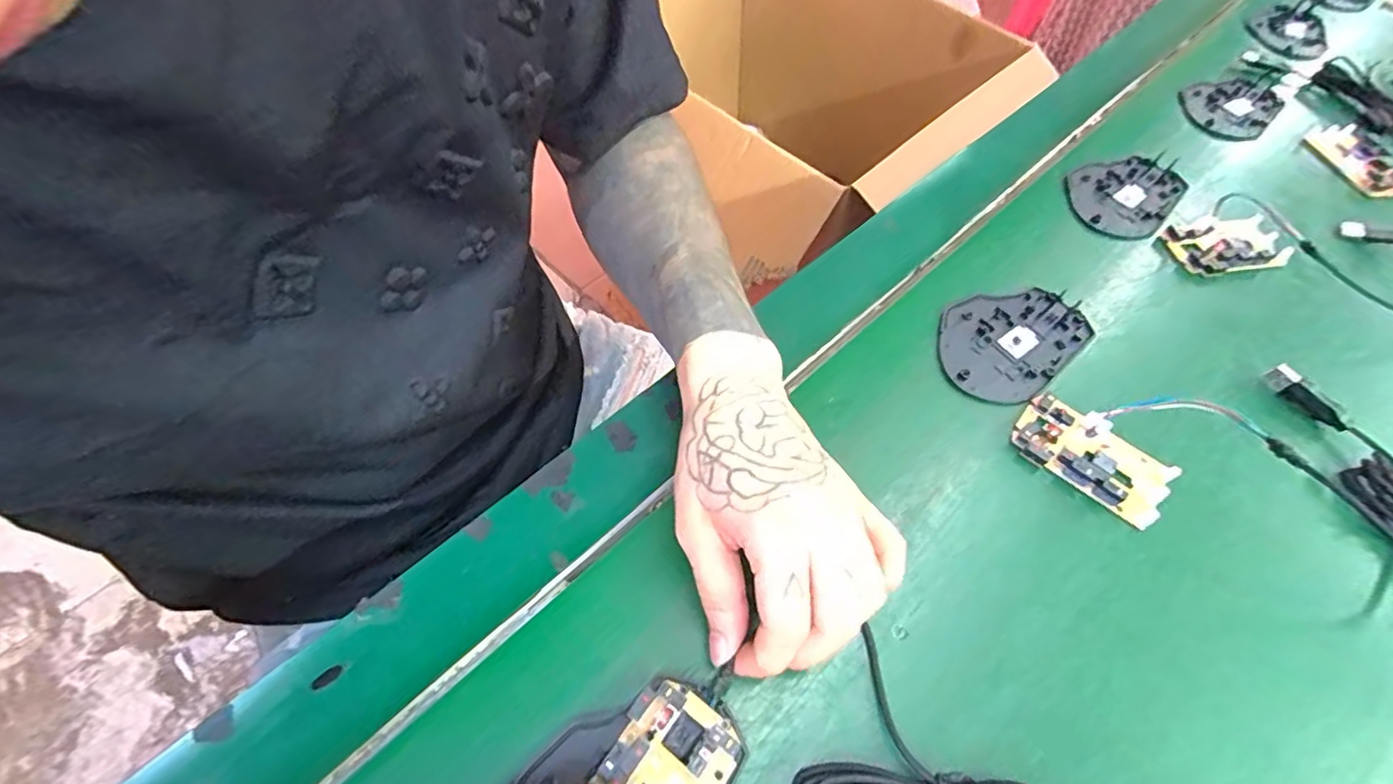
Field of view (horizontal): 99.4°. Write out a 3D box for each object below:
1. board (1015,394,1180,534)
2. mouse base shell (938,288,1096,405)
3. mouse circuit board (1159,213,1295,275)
[{"bbox_3d":[0.221,0.035,0.331,0.078,0.010,0.045,36,62,16],"label":"board"},{"bbox_3d":[0.198,-0.034,0.374,0.108,0.005,0.069,-30,65,-21],"label":"mouse base shell"},{"bbox_3d":[0.383,-0.110,0.429,0.078,0.015,0.047,-4,59,-7],"label":"mouse circuit board"}]

